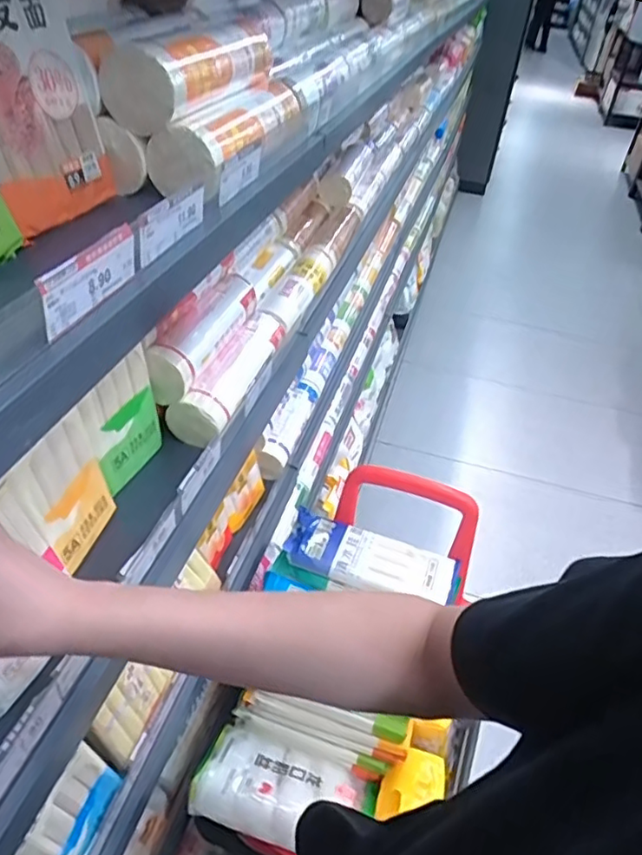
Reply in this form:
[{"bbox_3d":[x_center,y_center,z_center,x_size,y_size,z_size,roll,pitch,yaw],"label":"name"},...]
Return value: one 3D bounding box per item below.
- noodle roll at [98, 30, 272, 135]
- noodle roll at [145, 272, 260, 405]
[{"bbox_3d":[-0.121,-0.349,0.593,0.065,0.062,0.226,15,39,12],"label":"noodle roll"},{"bbox_3d":[-0.149,-0.129,0.793,0.054,0.066,0.239,14,39,10],"label":"noodle roll"}]

